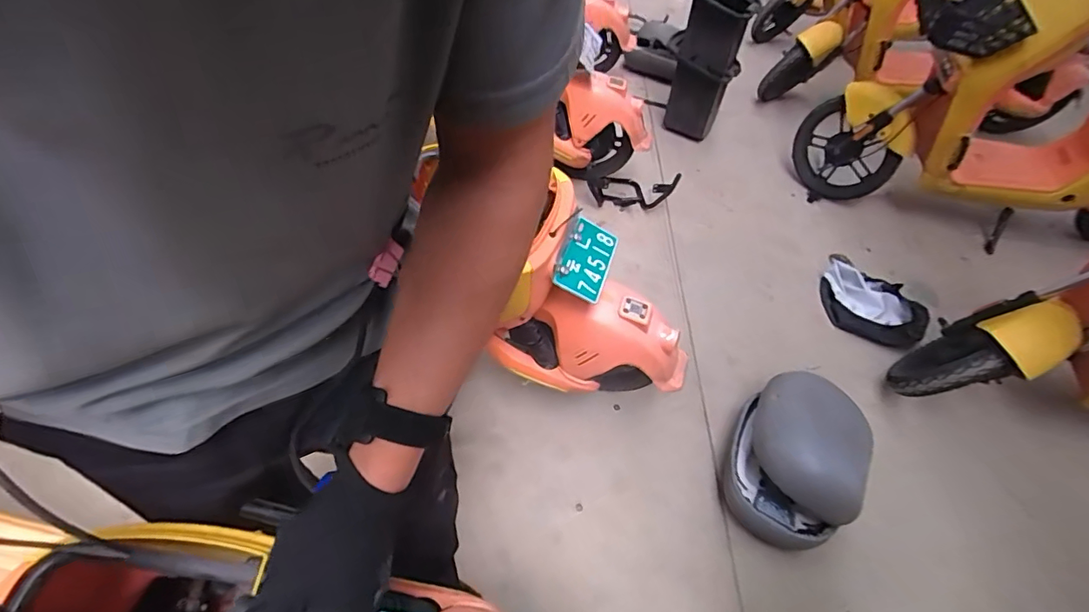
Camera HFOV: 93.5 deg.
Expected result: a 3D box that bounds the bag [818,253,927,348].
[{"bbox_3d":[0.964,-0.025,1.576,0.183,0.117,0.390,-4,37,-9],"label":"bag"}]

